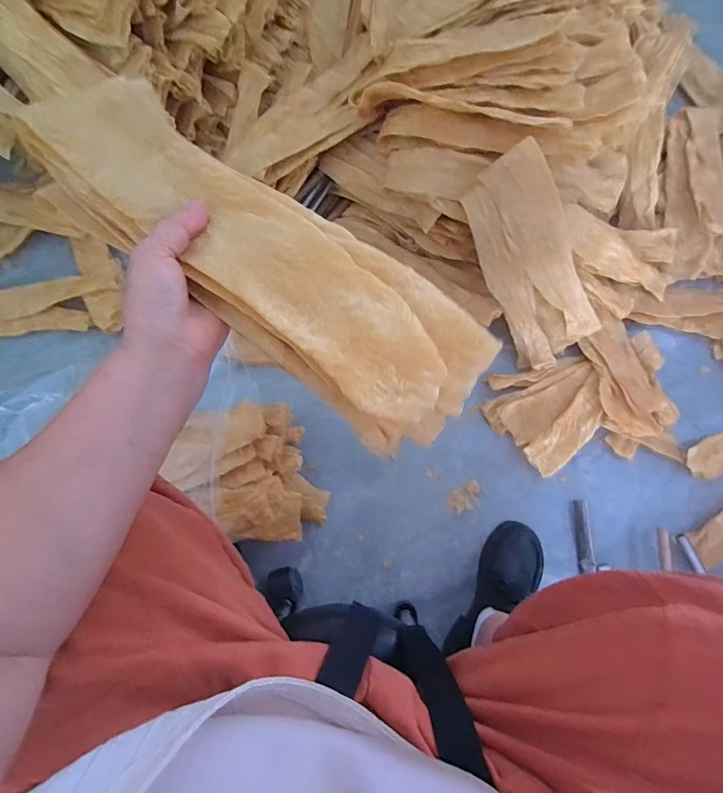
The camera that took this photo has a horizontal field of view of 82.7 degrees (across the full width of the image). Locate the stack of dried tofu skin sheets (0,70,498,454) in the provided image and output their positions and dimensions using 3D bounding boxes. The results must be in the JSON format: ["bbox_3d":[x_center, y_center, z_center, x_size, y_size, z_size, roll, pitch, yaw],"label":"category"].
[{"bbox_3d":[-0.063,-0.094,0.301,0.337,0.071,0.111,36,78,0],"label":"stack of dried tofu skin sheets"}]

